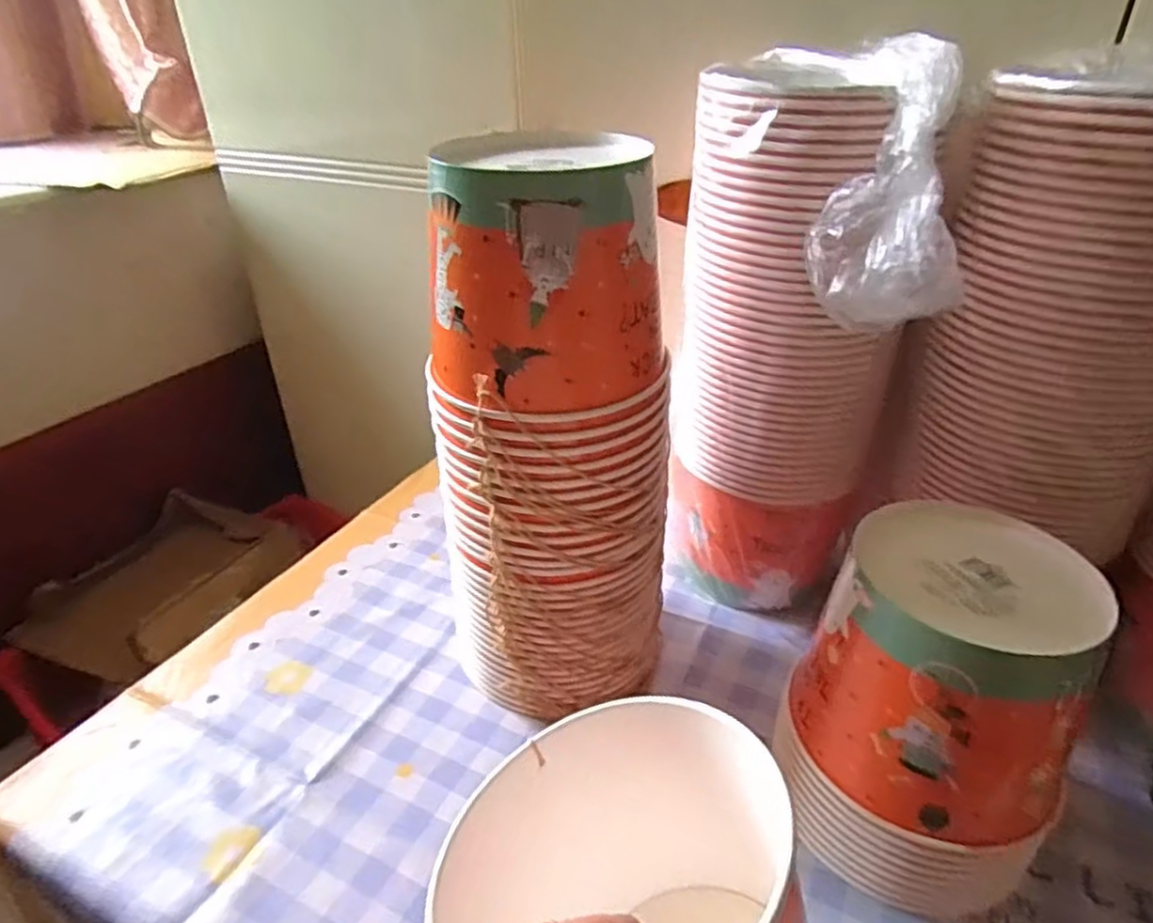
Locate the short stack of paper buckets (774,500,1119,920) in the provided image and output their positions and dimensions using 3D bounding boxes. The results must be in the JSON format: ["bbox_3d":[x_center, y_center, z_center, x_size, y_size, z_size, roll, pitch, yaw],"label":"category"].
[{"bbox_3d":[0.216,0.146,0.428,0.150,0.192,0.137,24,38,34],"label":"short stack of paper buckets"}]

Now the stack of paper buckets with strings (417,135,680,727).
[{"bbox_3d":[-0.018,0.003,0.486,0.140,0.401,0.121,-20,37,-28],"label":"stack of paper buckets with strings"}]

